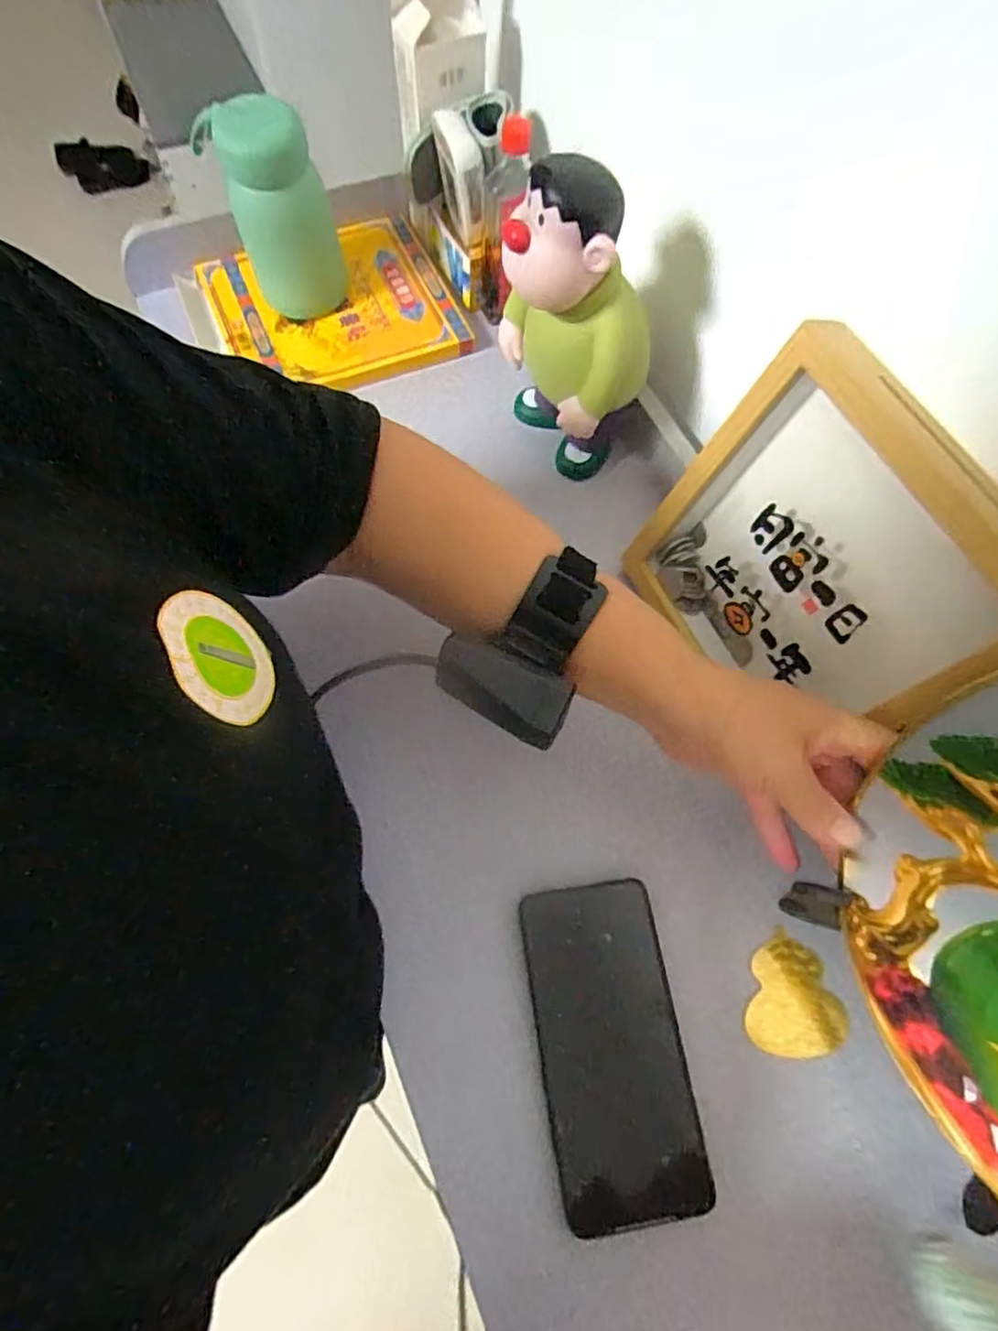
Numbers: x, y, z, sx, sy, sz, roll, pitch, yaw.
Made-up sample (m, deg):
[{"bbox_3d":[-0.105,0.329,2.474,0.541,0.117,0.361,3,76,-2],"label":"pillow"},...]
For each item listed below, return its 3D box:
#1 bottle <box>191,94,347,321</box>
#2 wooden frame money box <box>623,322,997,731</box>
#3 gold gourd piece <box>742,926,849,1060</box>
[{"bbox_3d":[-0.185,-0.372,0.530,0.076,0.173,0.061,39,69,10],"label":"bottle"},{"bbox_3d":[0.175,-0.051,0.364,0.034,0.193,0.185,-17,68,-29],"label":"wooden frame money box"},{"bbox_3d":[0.173,0.193,0.367,0.056,0.004,0.062,16,67,5],"label":"gold gourd piece"}]

